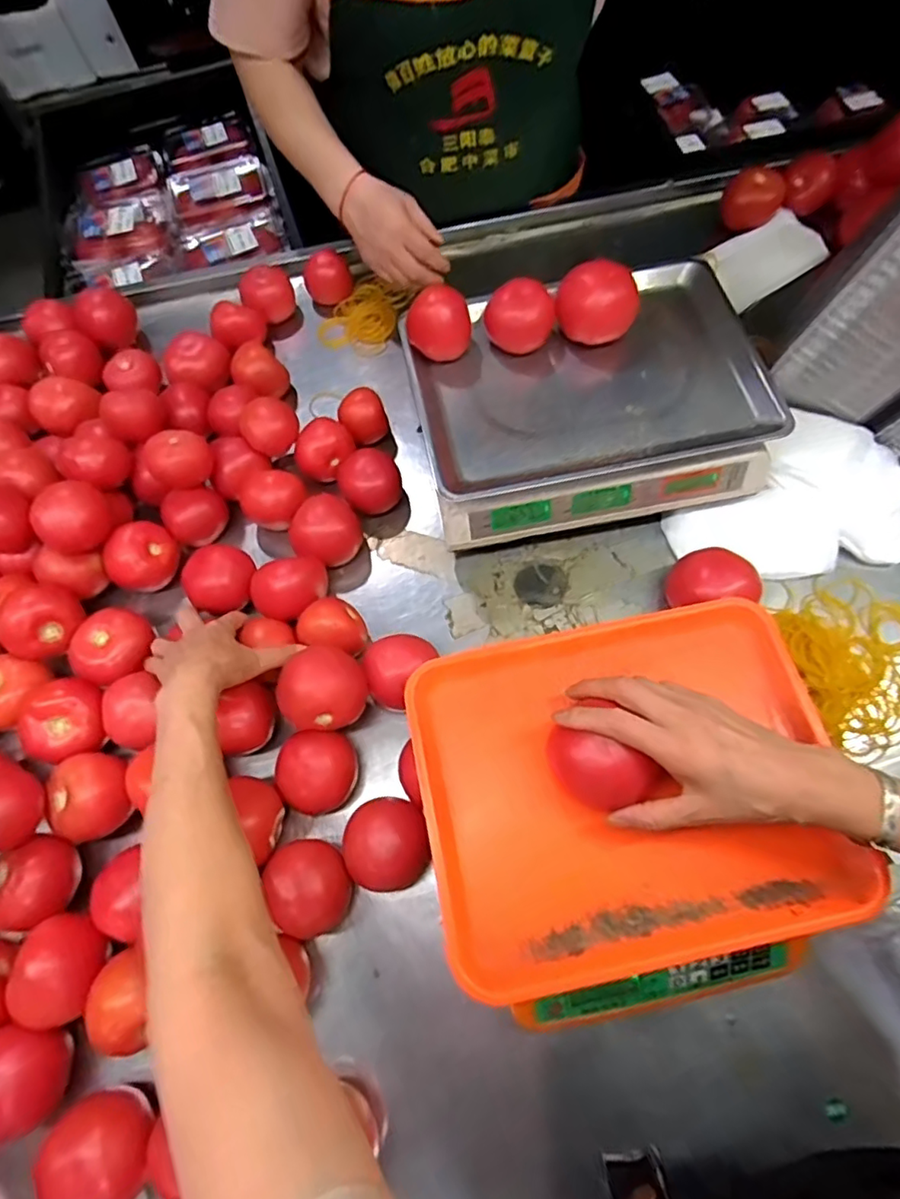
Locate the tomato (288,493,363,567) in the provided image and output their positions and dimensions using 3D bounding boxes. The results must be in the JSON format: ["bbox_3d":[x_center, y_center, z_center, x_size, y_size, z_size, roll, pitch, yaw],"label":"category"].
[{"bbox_3d":[-0.130,-0.068,0.617,0.071,0.065,0.065,-1,68,2],"label":"tomato"}]

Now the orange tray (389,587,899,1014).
[{"bbox_3d":[0.129,0.133,0.424,0.295,0.021,0.231,-12,68,-2],"label":"orange tray"}]

